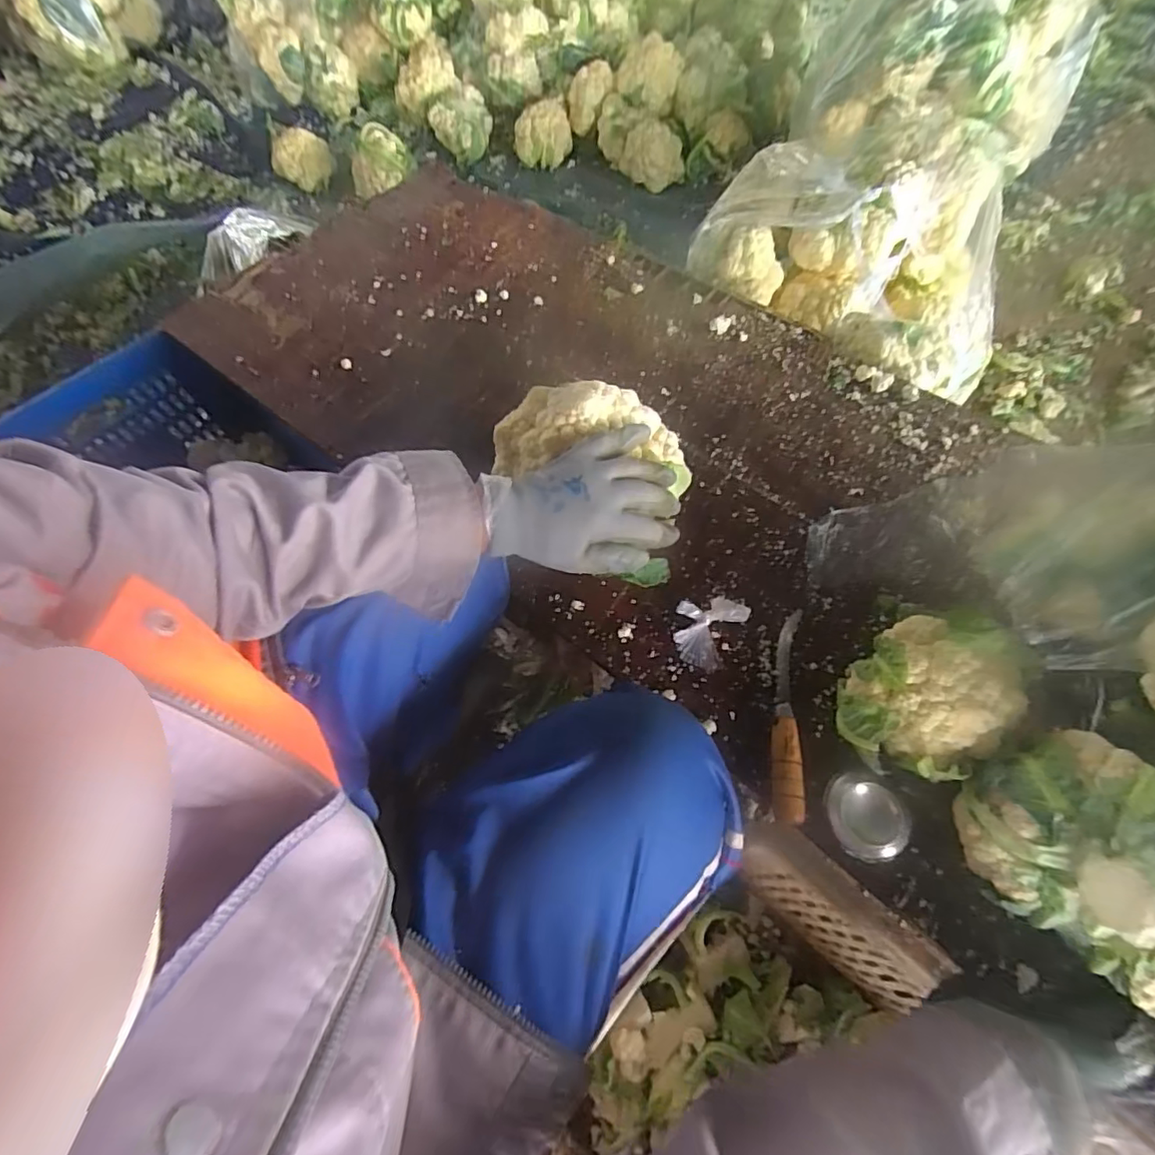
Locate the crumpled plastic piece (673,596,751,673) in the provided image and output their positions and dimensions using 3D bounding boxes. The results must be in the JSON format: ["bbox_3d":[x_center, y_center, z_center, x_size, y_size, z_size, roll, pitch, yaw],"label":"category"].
[{"bbox_3d":[0.121,0.047,0.548,0.059,0.022,0.071,32,68,17],"label":"crumpled plastic piece"}]

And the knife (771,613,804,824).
[{"bbox_3d":[0.186,0.116,0.507,0.026,0.021,0.190,8,63,6],"label":"knife"}]

